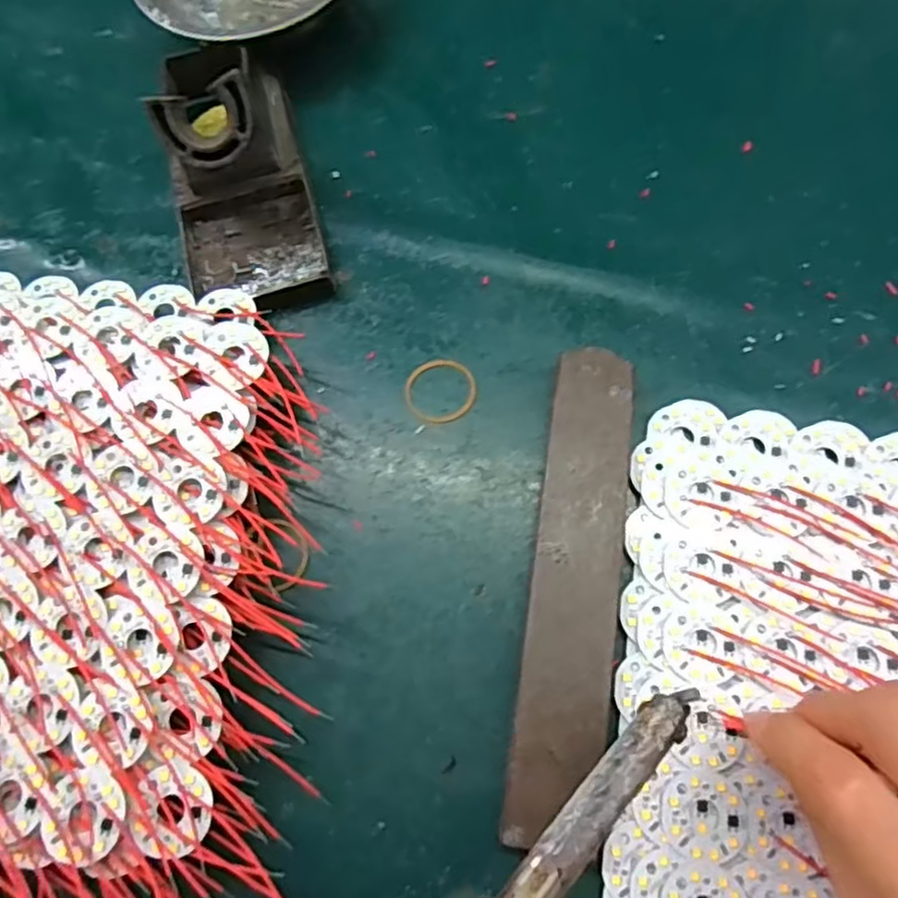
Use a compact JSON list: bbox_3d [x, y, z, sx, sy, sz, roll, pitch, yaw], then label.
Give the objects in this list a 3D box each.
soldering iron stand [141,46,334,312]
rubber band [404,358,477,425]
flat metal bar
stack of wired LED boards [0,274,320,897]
[{"bbox_3d":[-0.111,-0.148,0.333,0.070,0.064,0.151,-15,72,-1],"label":"soldering iron stand"},{"bbox_3d":[-0.004,-0.028,0.319,0.033,0.004,0.031,-15,72,-1],"label":"rubber band"},{"bbox_3d":[0.055,0.053,0.281,0.038,0.011,0.195,8,72,6],"label":"flat metal bar"},{"bbox_3d":[-0.189,0.036,0.288,0.262,0.031,0.253,4,72,5],"label":"stack of wired LED boards"}]

